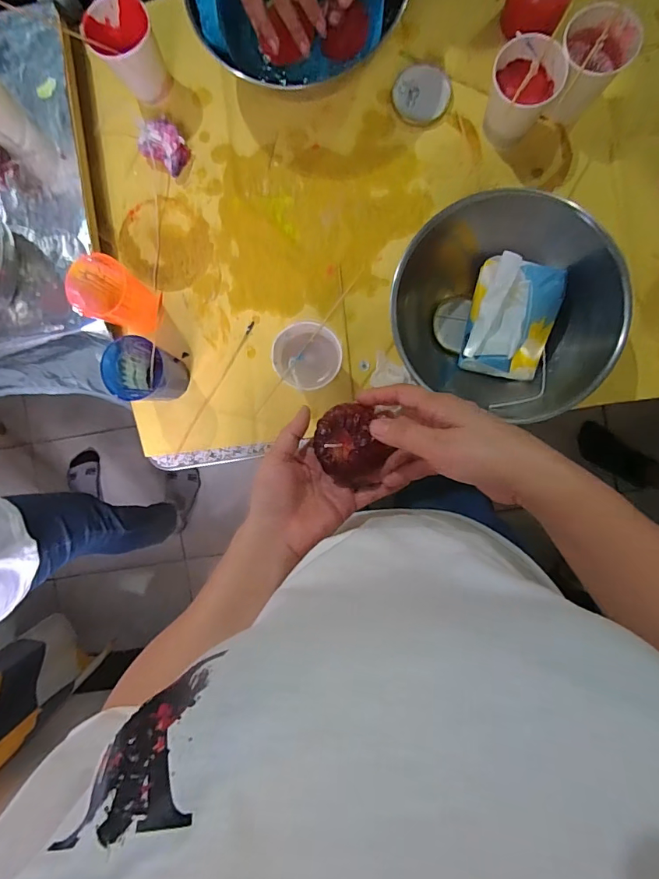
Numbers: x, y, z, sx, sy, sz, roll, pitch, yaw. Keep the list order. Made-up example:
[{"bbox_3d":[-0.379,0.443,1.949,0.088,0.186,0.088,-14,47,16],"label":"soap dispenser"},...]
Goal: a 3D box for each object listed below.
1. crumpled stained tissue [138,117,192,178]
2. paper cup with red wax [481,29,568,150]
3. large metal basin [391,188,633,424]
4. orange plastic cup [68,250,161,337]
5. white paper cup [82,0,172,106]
[{"bbox_3d":[-0.205,-0.364,0.562,0.052,0.036,0.051,44,96,3],"label":"crumpled stained tissue"},{"bbox_3d":[0.215,-0.387,0.510,0.069,0.086,0.068,0,92,6],"label":"paper cup with red wax"},{"bbox_3d":[0.199,-0.161,0.510,0.232,0.103,0.232,0,92,6],"label":"large metal basin"},{"bbox_3d":[-0.256,-0.175,0.551,0.067,0.107,0.071,0,92,6],"label":"orange plastic cup"},{"bbox_3d":[-0.230,-0.457,0.534,0.067,0.084,0.070,0,92,6],"label":"white paper cup"}]

